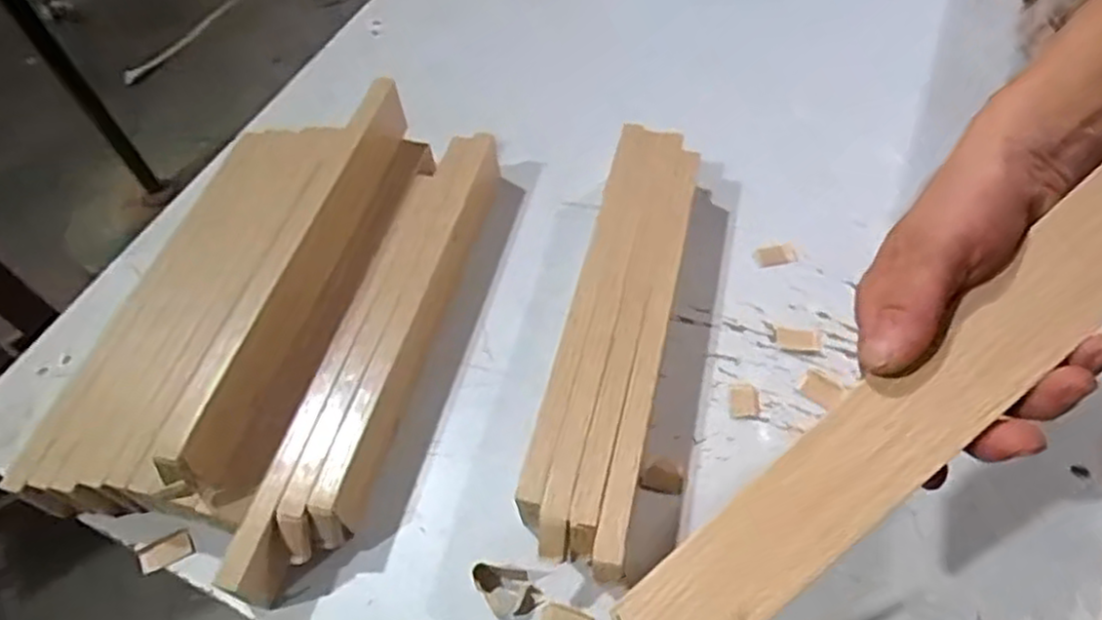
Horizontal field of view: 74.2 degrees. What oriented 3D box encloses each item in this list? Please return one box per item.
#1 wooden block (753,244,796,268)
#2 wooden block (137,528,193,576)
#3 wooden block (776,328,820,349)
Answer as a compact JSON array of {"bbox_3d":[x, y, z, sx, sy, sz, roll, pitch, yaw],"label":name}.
[{"bbox_3d":[0.163,-0.040,0.530,0.029,0.011,0.012,-16,56,-6],"label":"wooden block"},{"bbox_3d":[-0.233,0.145,0.440,0.028,0.005,0.018,-27,58,-13],"label":"wooden block"},{"bbox_3d":[0.165,0.019,0.487,0.027,0.004,0.015,1,56,6],"label":"wooden block"}]

